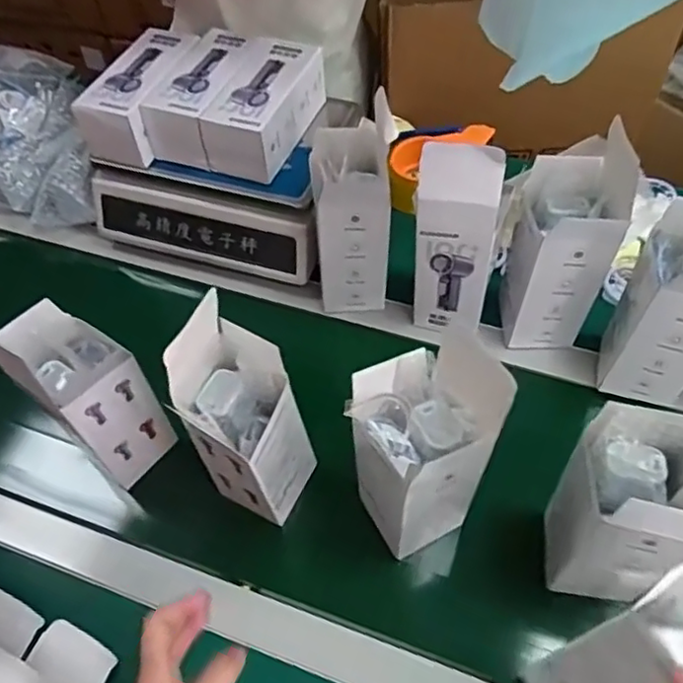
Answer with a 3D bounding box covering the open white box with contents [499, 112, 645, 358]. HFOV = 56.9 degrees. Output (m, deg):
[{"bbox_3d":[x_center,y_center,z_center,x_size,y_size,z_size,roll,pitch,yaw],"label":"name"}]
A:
[{"bbox_3d":[0.213,-0.090,0.620,0.084,0.210,0.093,-1,56,4],"label":"open white box with contents"}]

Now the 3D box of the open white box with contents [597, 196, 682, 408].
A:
[{"bbox_3d":[0.308,-0.028,0.584,0.089,0.187,0.094,22,61,18],"label":"open white box with contents"}]

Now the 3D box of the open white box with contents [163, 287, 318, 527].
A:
[{"bbox_3d":[-0.077,0.064,0.515,0.071,0.219,0.085,22,61,18],"label":"open white box with contents"}]

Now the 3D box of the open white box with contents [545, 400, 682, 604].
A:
[{"bbox_3d":[0.214,0.119,0.452,0.087,0.212,0.103,10,58,11],"label":"open white box with contents"}]

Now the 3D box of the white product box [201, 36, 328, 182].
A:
[{"bbox_3d":[-0.082,-0.262,0.704,0.087,0.066,0.163,18,60,16],"label":"white product box"}]

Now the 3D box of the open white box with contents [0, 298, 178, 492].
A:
[{"bbox_3d":[-0.220,0.050,0.570,0.077,0.194,0.073,38,67,25],"label":"open white box with contents"}]

